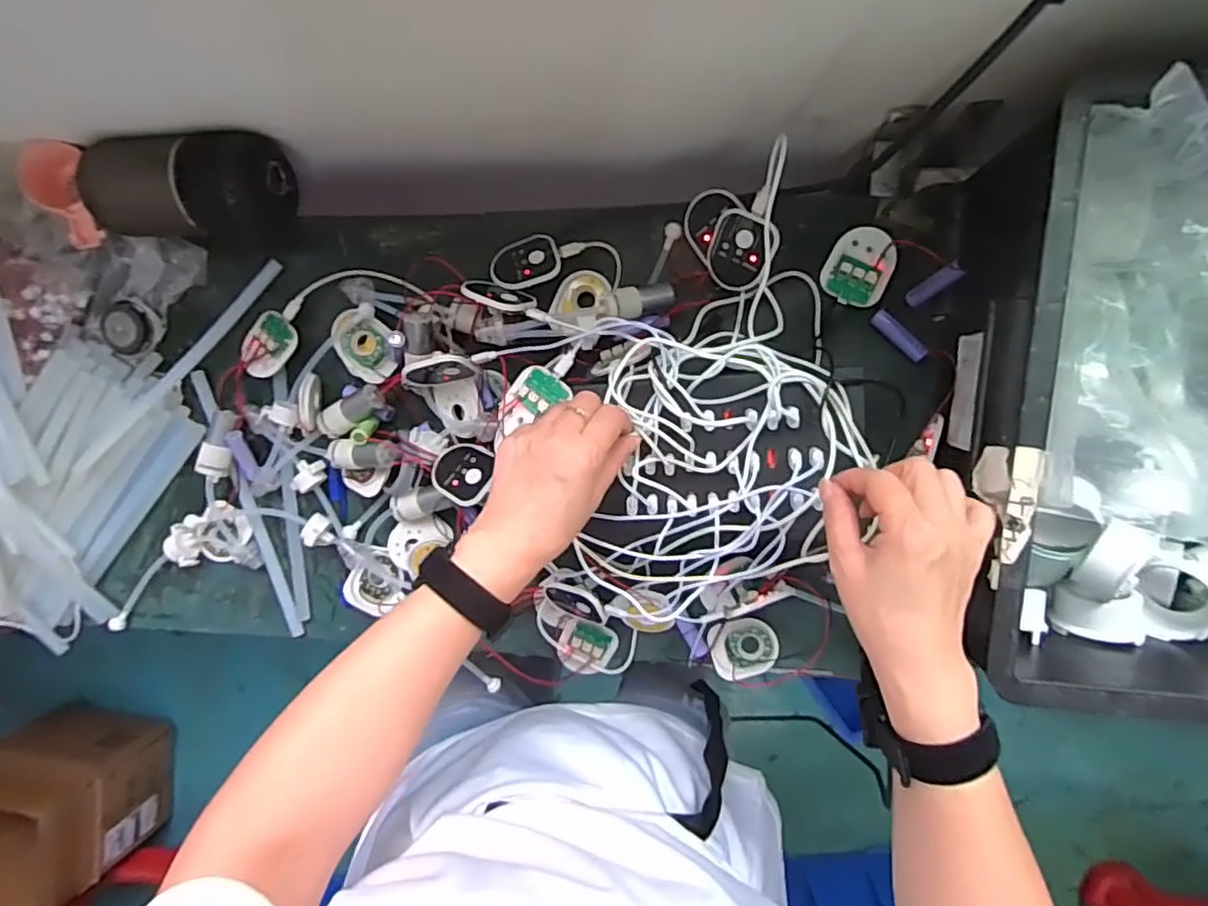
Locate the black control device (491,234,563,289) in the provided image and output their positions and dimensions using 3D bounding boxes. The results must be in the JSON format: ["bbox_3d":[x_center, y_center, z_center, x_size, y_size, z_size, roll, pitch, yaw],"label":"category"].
[{"bbox_3d":[-0.065,-0.159,0.542,0.058,0.007,0.048,-24,65,1],"label":"black control device"}]

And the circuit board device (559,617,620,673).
[{"bbox_3d":[-0.015,0.173,0.585,0.051,0.008,0.049,0,94,6],"label":"circuit board device"}]

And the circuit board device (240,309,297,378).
[{"bbox_3d":[-0.302,-0.096,0.588,0.048,0.017,0.059,27,97,4],"label":"circuit board device"}]

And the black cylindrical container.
[{"bbox_3d":[-0.351,-0.225,0.553,0.161,0.070,0.079,6,95,6],"label":"black cylindrical container"}]

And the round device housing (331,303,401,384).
[{"bbox_3d":[-0.212,-0.095,0.578,0.045,0.017,0.070,-27,91,8],"label":"round device housing"}]

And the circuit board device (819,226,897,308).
[{"bbox_3d":[0.200,-0.146,0.513,0.050,0.017,0.058,14,95,5],"label":"circuit board device"}]

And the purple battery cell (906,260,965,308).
[{"bbox_3d":[0.251,-0.129,0.496,0.013,0.050,0.013,-39,89,-29],"label":"purple battery cell"}]

